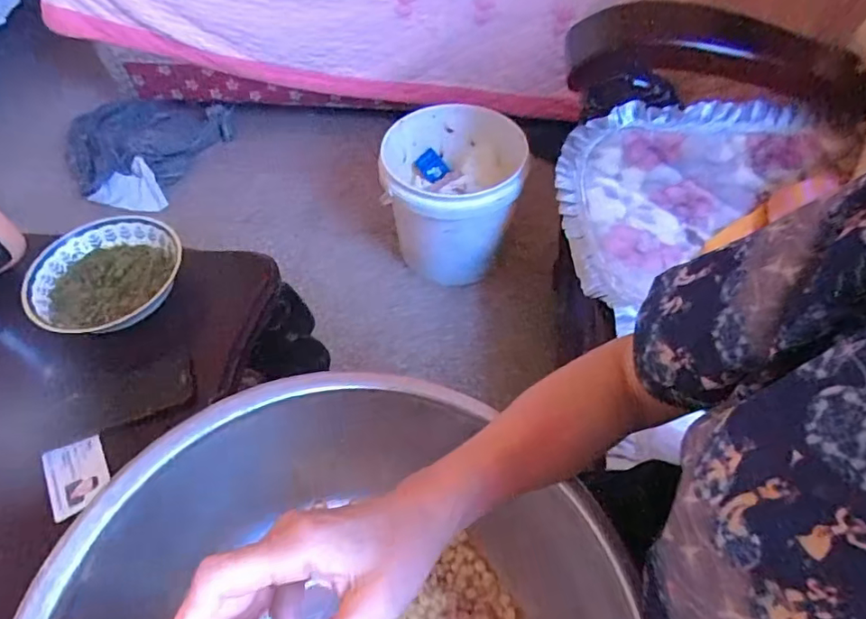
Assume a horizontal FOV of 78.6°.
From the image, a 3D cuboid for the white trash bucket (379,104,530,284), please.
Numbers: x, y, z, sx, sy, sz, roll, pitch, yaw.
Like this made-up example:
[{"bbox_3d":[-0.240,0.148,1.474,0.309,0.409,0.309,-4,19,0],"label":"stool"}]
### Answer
[{"bbox_3d":[0.049,-0.244,1.176,0.283,0.293,0.306,-1,54,2],"label":"white trash bucket"}]

